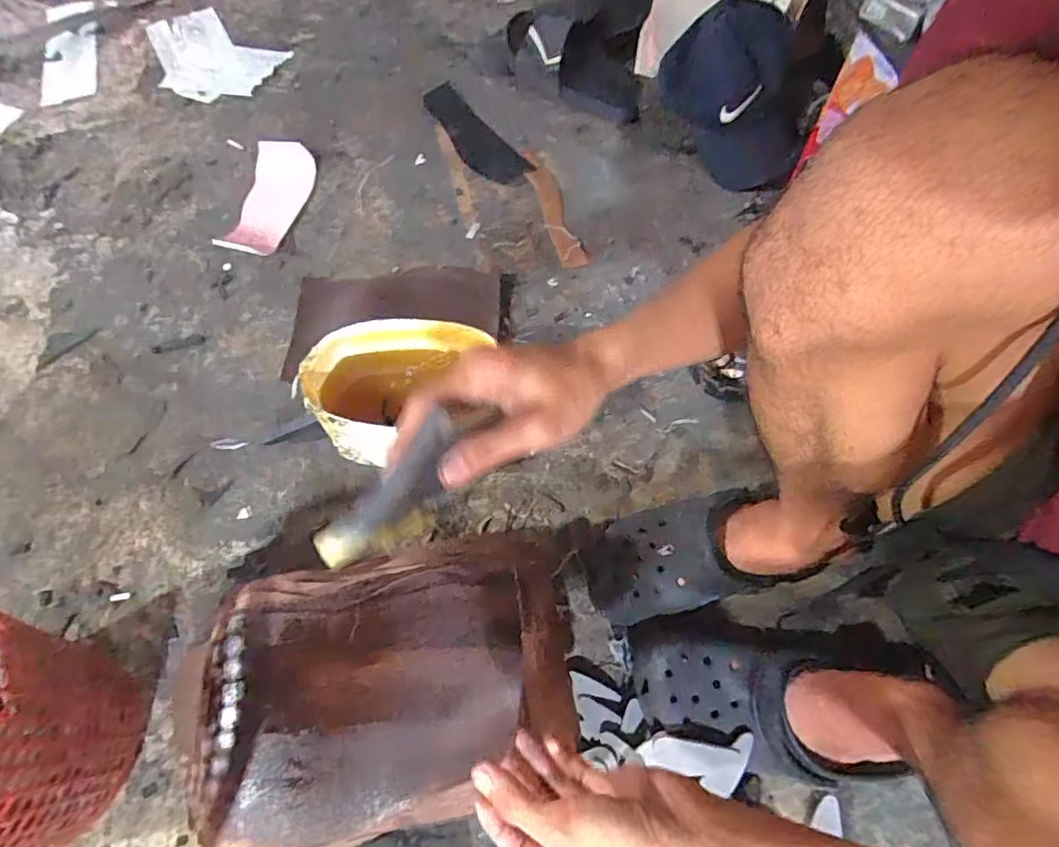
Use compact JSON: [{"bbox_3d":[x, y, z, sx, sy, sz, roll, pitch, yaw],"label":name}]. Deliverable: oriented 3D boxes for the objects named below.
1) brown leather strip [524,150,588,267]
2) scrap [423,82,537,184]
[{"bbox_3d":[0.033,-0.328,0.856,0.040,0.009,0.238,-15,67,-9],"label":"brown leather strip"},{"bbox_3d":[-0.092,-0.457,0.911,0.082,0.013,0.220,-41,80,-17],"label":"scrap"}]

